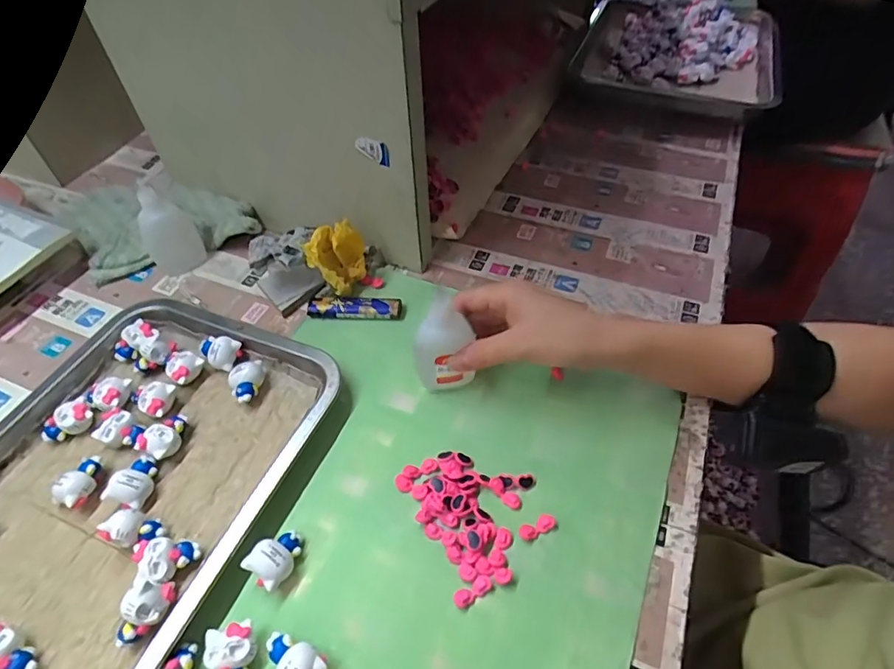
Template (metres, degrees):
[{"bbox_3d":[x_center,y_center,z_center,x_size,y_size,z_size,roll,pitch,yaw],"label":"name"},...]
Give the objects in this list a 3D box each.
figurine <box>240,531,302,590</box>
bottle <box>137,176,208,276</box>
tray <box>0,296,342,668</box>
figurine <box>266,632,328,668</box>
[{"bbox_3d":[-0.101,0.133,0.305,0.024,0.021,0.032,28,57,23],"label":"figurine"},{"bbox_3d":[-0.259,-0.102,0.469,0.046,0.082,0.047,-27,55,-20],"label":"bottle"},{"bbox_3d":[-0.238,0.102,0.334,0.233,0.025,0.306,17,53,15],"label":"tray"},{"bbox_3d":[-0.081,0.175,0.269,0.035,0.022,0.023,22,54,18],"label":"figurine"}]

